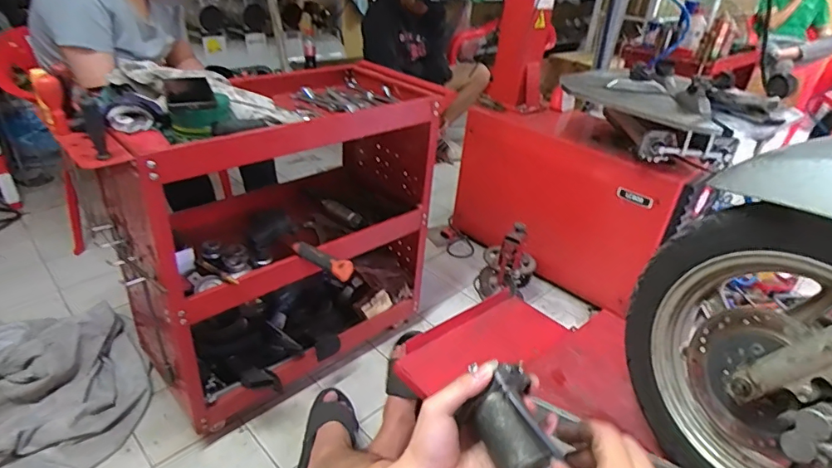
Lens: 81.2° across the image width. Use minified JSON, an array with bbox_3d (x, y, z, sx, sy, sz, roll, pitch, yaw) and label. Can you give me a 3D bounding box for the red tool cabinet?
[{"bbox_3d":[-0.327,-0.018,1.240,0.482,0.658,0.735,30,39,35],"label":"red tool cabinet"}]

